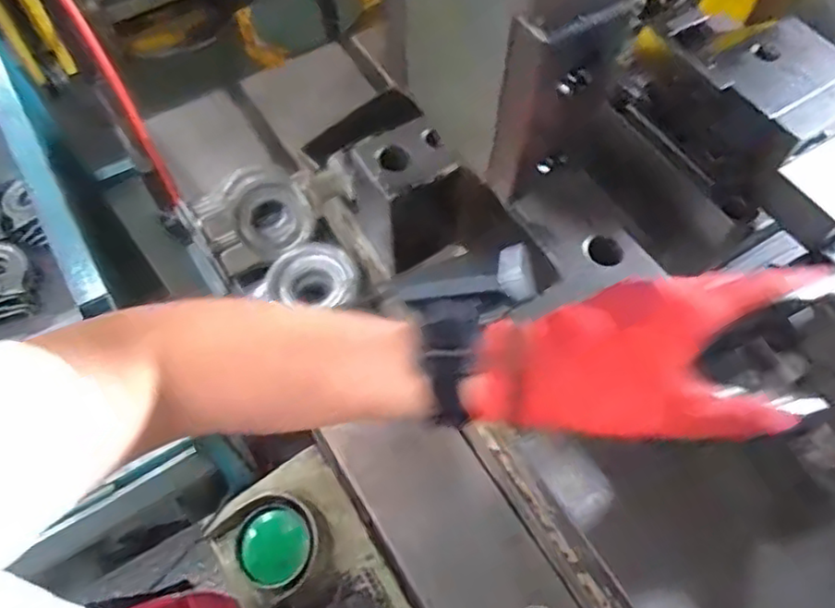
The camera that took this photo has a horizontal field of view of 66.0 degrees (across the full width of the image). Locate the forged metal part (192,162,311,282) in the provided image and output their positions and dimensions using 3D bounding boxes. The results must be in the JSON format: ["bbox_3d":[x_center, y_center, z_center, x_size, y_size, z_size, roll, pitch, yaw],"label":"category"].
[{"bbox_3d":[-0.174,-0.088,0.692,0.111,0.055,0.097,-27,65,-15],"label":"forged metal part"}]

